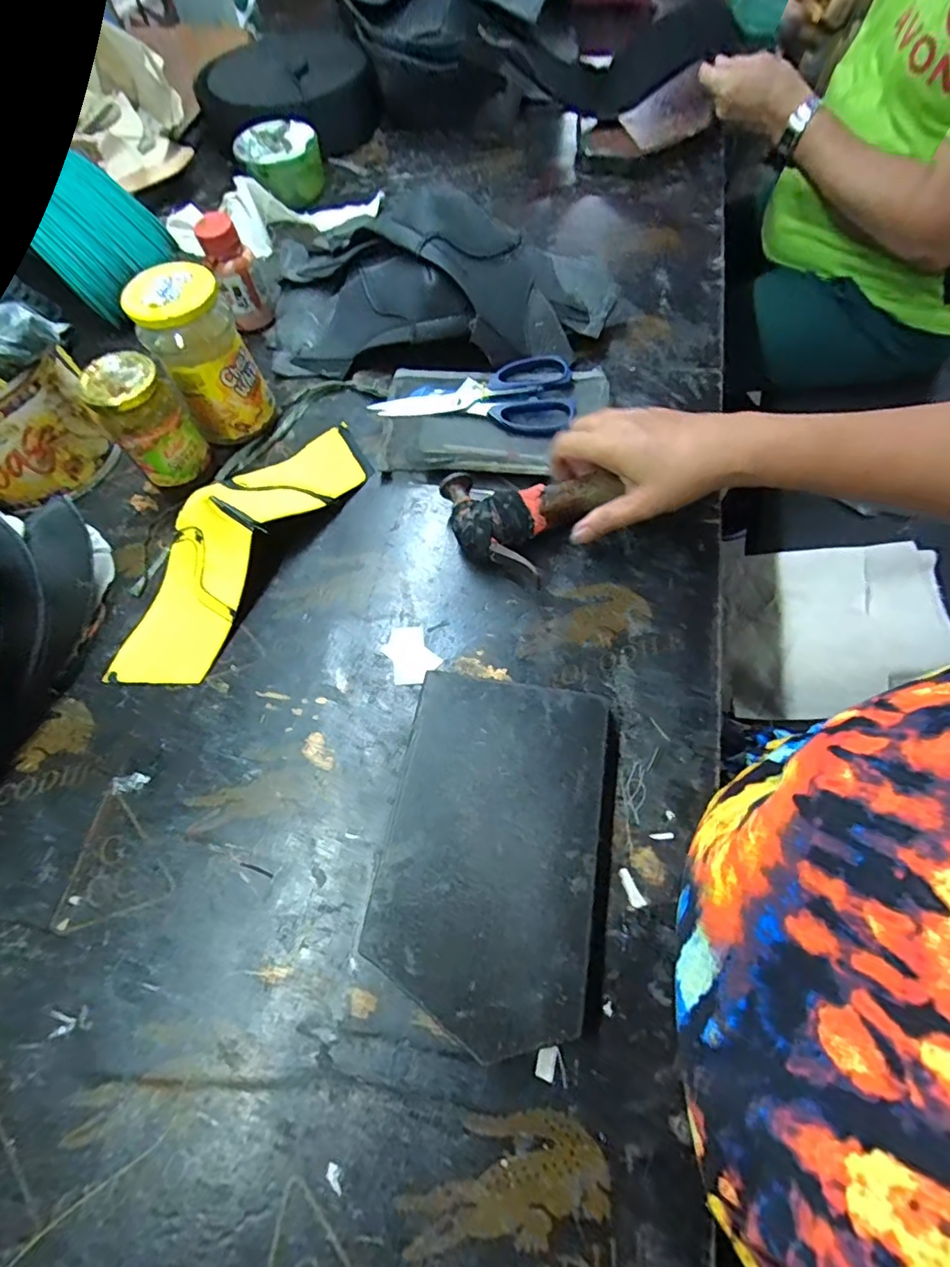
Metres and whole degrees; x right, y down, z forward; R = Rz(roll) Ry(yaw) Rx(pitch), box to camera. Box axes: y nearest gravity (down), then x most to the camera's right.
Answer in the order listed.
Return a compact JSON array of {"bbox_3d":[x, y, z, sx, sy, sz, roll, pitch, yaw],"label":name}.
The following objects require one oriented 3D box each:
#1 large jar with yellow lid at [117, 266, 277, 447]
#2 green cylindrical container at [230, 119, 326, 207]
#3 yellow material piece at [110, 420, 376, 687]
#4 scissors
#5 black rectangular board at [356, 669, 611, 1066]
[{"bbox_3d":[-0.236,-0.240,0.491,0.075,0.133,0.068,-33,67,-12],"label":"large jar with yellow lid"},{"bbox_3d":[-0.249,-0.605,0.718,0.105,0.053,0.117,-17,65,-3],"label":"green cylindrical container"},{"bbox_3d":[-0.196,-0.093,0.465,0.099,0.047,0.277,26,68,15],"label":"yellow material piece"},{"bbox_3d":[0.000,-0.230,0.524,0.185,0.011,0.090,6,65,6],"label":"scissors"},{"bbox_3d":[0.011,0.132,0.353,0.130,0.024,0.205,9,65,8],"label":"black rectangular board"}]

